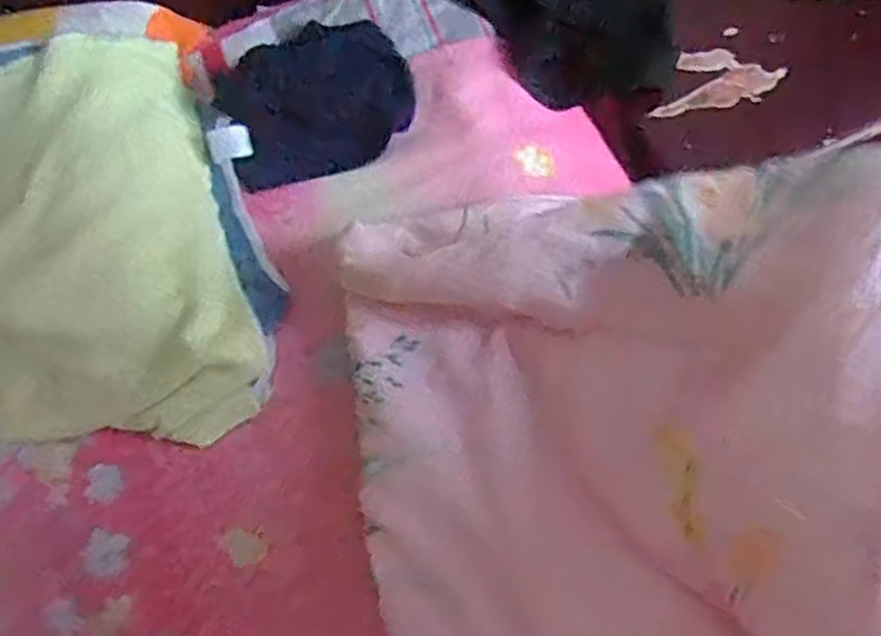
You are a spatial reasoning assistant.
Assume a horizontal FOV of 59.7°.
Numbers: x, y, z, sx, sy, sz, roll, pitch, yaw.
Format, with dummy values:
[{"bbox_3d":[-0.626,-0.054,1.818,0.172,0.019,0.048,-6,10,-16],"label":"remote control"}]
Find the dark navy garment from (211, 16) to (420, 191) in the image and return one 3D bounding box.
[{"bbox_3d":[-0.099,-0.177,0.601,0.148,0.025,0.123,-20,73,-3],"label":"dark navy garment"}]

